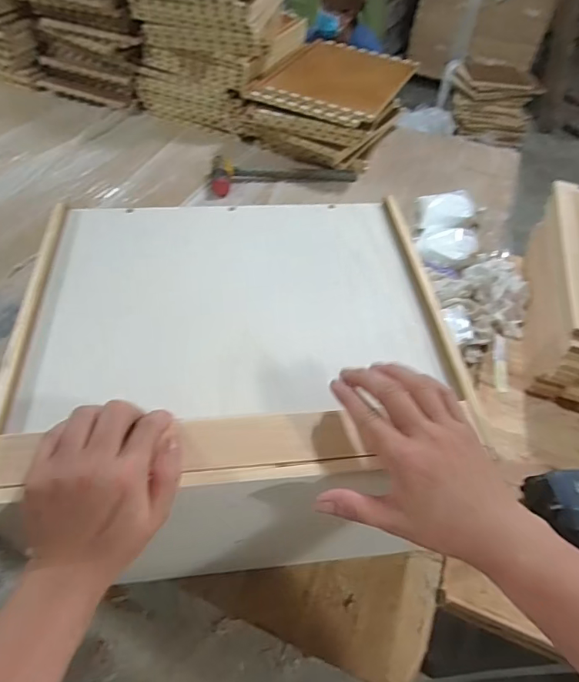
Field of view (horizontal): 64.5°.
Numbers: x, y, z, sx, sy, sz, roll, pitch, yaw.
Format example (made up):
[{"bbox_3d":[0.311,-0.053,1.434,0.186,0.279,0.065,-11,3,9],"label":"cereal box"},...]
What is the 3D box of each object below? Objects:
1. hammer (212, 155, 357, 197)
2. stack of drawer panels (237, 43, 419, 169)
[{"bbox_3d":[-0.011,-0.381,1.034,0.336,0.040,0.079,-8,54,-10],"label":"hammer"},{"bbox_3d":[0.085,-0.566,1.097,0.321,0.147,0.360,26,56,15],"label":"stack of drawer panels"}]

